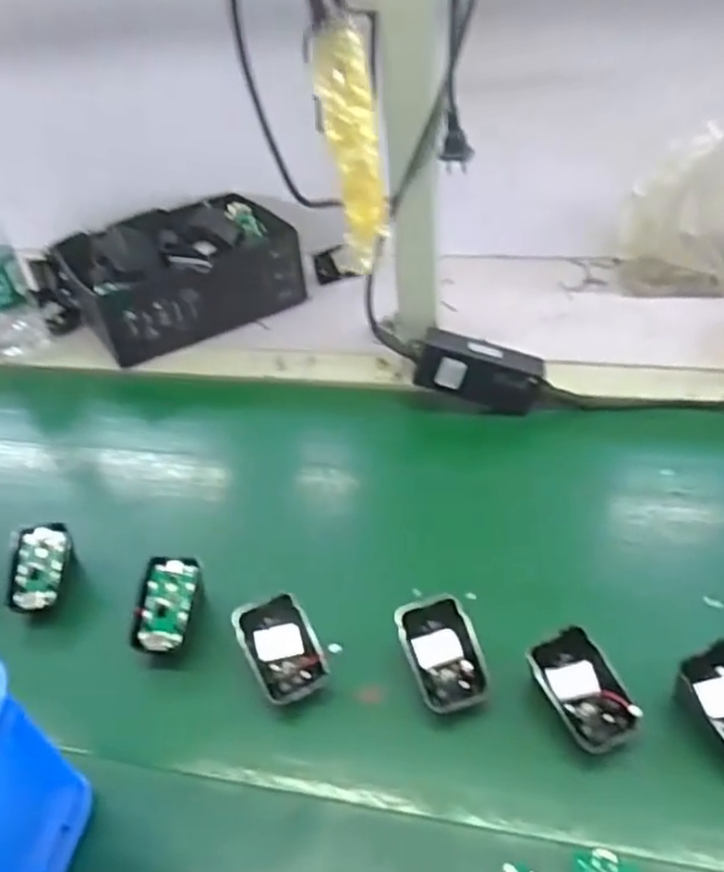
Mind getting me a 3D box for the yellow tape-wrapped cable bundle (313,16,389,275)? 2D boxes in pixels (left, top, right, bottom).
[{"bbox_3d":[-0.003,-0.090,0.223,0.016,0.074,0.008,-8,13,-2],"label":"yellow tape-wrapped cable bundle"}]

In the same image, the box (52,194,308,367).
[{"bbox_3d":[-0.201,-0.194,0.830,0.248,0.108,0.149,-27,47,-21],"label":"box"}]

